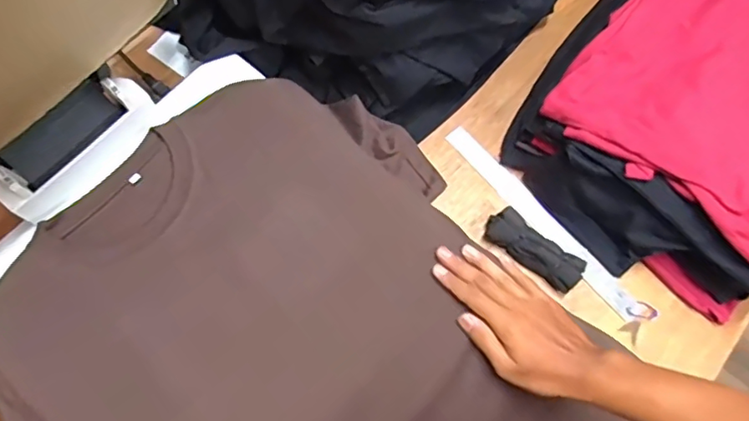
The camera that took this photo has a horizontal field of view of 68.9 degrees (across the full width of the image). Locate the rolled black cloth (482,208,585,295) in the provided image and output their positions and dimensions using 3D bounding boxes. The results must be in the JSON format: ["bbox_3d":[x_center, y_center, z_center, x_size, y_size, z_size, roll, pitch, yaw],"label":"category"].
[{"bbox_3d":[0.199,0.047,0.678,0.126,0.034,0.043,38,74,10],"label":"rolled black cloth"}]

